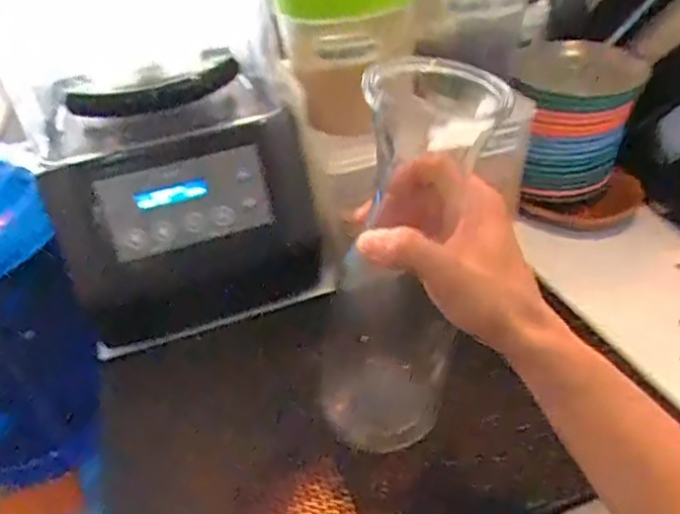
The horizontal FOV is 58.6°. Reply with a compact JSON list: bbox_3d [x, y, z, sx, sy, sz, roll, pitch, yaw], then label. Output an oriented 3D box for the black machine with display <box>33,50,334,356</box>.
[{"bbox_3d":[-0.150,-0.056,0.607,0.252,0.231,0.156,-13,38,-9],"label":"black machine with display"}]

